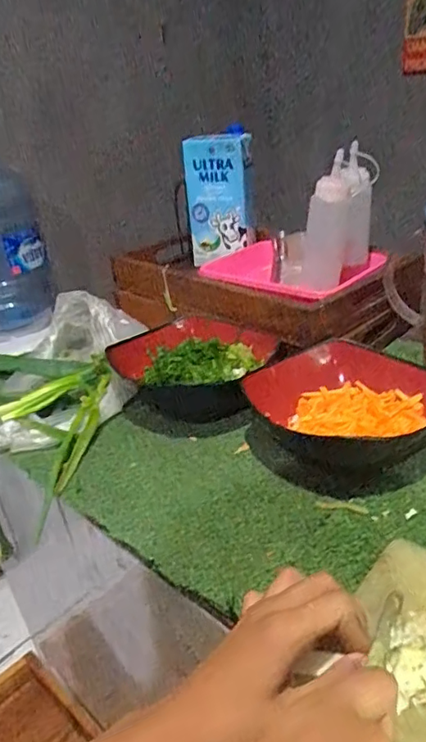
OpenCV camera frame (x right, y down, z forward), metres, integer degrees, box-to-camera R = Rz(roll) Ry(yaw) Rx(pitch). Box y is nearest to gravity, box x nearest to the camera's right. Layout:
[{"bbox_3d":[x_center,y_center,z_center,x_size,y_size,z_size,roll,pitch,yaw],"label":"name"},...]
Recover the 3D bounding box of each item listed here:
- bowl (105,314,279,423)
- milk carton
[{"bbox_3d":[-0.011,-0.011,0.676,0.158,0.060,0.196,-25,32,-35],"label":"bowl"},{"bbox_3d":[0.011,-0.287,0.909,0.102,0.193,0.055,-11,28,-9],"label":"milk carton"}]

